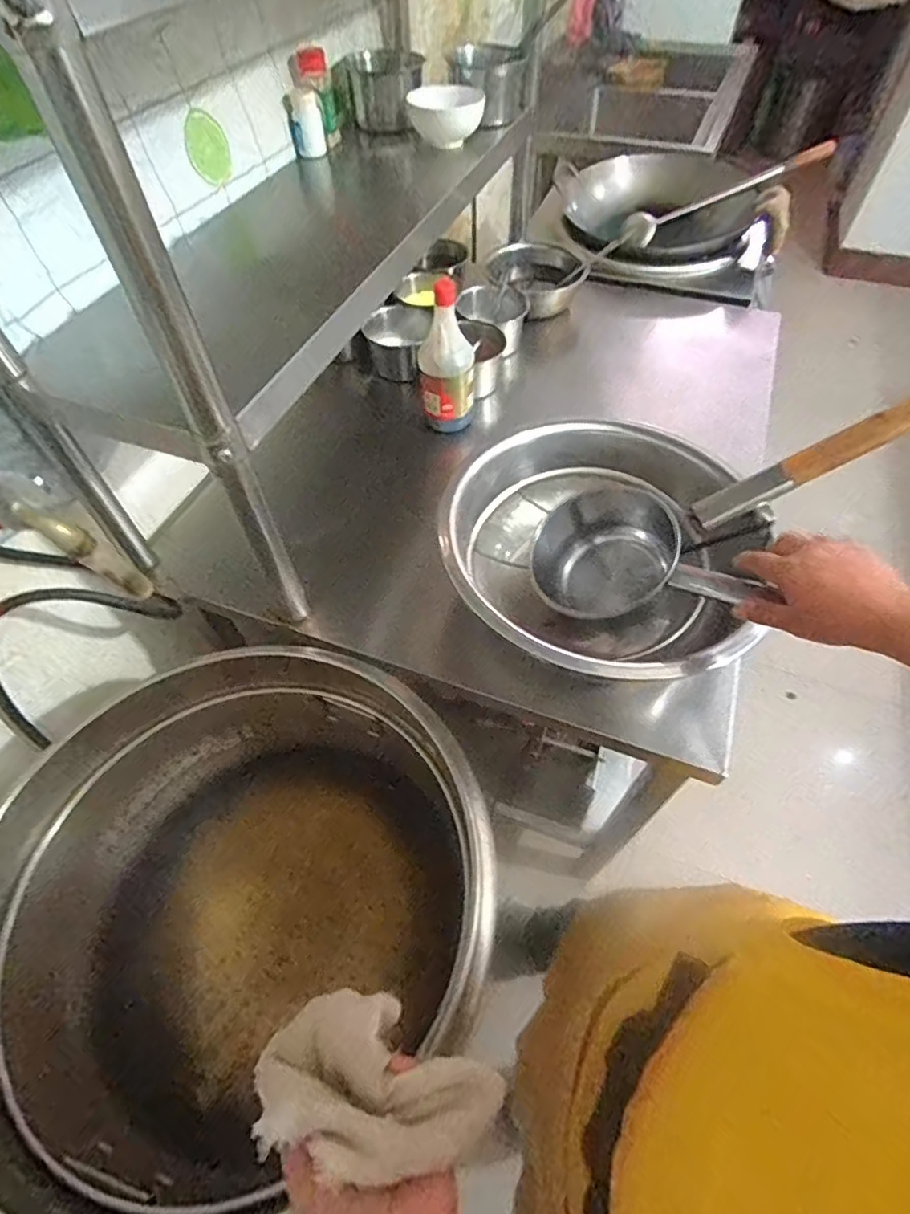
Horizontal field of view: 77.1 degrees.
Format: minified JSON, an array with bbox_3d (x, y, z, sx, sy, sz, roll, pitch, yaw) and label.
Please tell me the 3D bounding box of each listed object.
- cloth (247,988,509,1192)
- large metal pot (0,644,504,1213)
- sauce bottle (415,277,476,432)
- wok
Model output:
[{"bbox_3d":[-0.051,0.296,0.363,0.156,0.068,0.079,4,55,3],"label":"cloth"},{"bbox_3d":[-0.239,0.345,0.691,0.519,0.345,0.468,-32,61,-20],"label":"large metal pot"},{"bbox_3d":[-0.014,-0.365,0.874,0.073,0.228,0.062,19,58,13],"label":"sauce bottle"},{"bbox_3d":[0.455,-0.875,1.261,0.441,0.117,0.382,-8,56,-5],"label":"wok"}]

